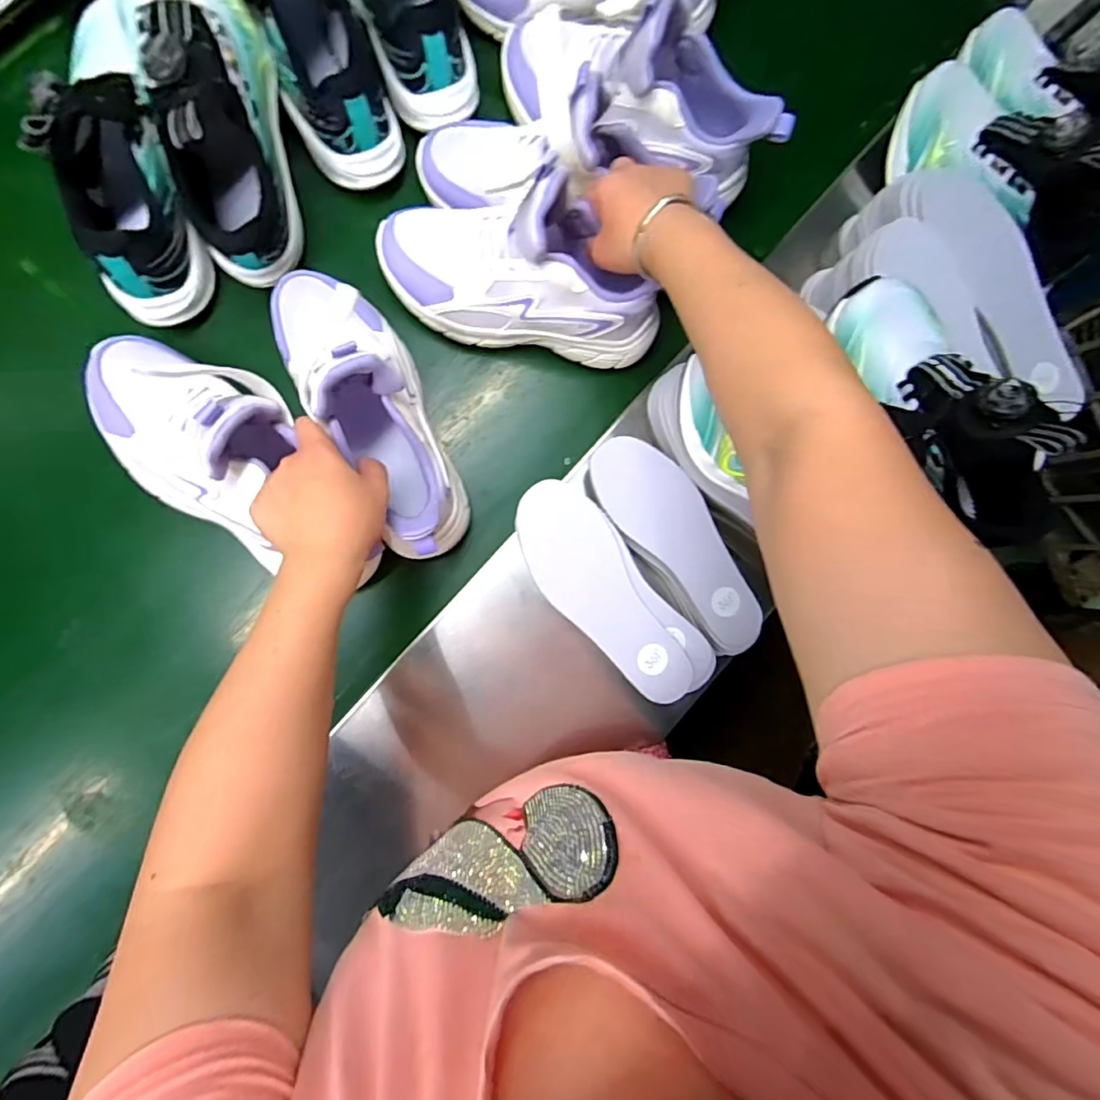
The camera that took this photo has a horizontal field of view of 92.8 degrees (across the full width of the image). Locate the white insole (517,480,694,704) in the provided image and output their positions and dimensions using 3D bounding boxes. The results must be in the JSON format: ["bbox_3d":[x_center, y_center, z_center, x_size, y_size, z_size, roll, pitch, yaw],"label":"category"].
[{"bbox_3d":[0.043,0.040,0.446,0.072,0.019,0.210,-34,97,-6],"label":"white insole"}]

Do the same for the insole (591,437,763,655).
[{"bbox_3d":[0.117,-0.008,0.460,0.070,0.019,0.211,-40,97,-6],"label":"insole"}]

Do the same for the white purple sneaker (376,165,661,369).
[{"bbox_3d":[-0.017,-0.224,0.415,0.233,0.121,0.086,8,91,-9],"label":"white purple sneaker"}]

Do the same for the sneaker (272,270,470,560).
[{"bbox_3d":[-0.139,-0.115,0.411,0.088,0.143,0.245,-30,84,-7],"label":"sneaker"}]

